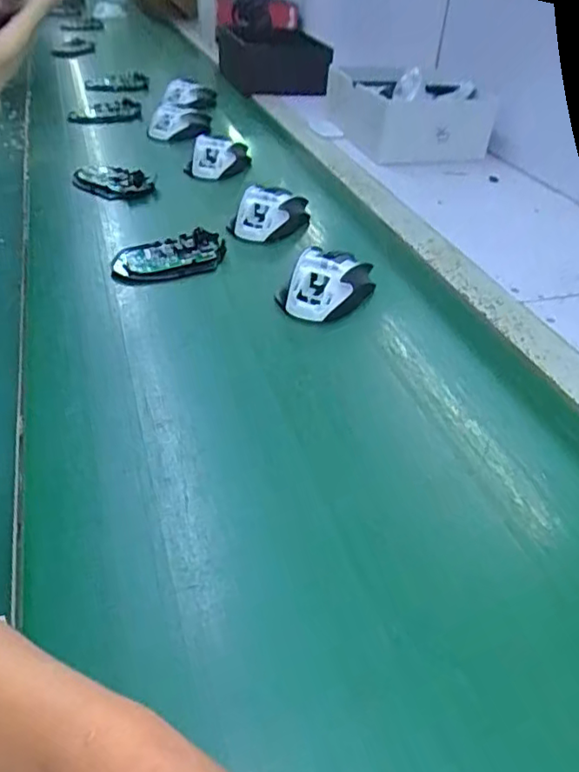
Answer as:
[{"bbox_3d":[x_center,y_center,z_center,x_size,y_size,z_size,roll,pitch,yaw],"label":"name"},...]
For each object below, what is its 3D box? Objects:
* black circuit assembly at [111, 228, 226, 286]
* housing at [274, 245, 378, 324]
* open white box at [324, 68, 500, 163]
[{"bbox_3d":[-0.119,-0.130,0.587,0.117,0.018,0.060,-15,43,-22],"label":"black circuit assembly"},{"bbox_3d":[0.033,-0.097,0.545,0.073,0.037,0.088,20,42,19],"label":"housing"},{"bbox_3d":[0.196,-0.451,0.954,0.211,0.098,0.245,-8,41,-15],"label":"open white box"}]

